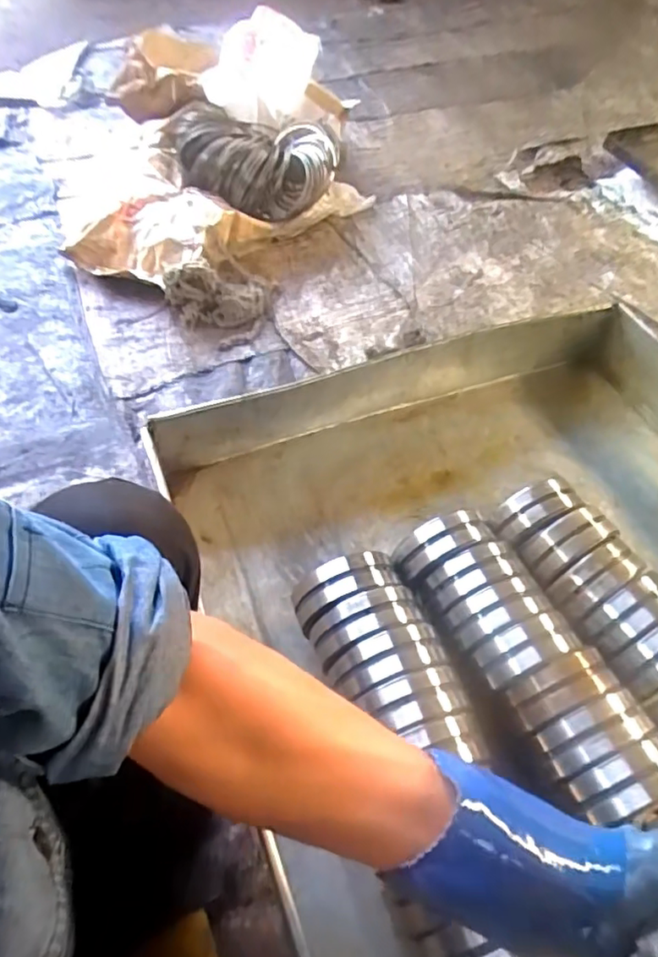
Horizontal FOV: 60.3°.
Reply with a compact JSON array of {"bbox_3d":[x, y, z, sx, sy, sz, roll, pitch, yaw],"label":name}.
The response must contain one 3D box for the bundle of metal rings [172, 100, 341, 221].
[{"bbox_3d":[-0.180,-0.735,1.355,0.396,0.177,0.241,8,54,4],"label":"bundle of metal rings"}]

